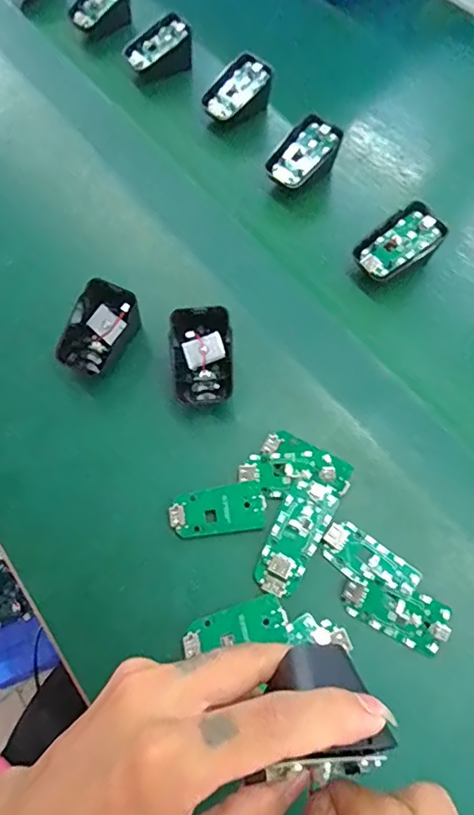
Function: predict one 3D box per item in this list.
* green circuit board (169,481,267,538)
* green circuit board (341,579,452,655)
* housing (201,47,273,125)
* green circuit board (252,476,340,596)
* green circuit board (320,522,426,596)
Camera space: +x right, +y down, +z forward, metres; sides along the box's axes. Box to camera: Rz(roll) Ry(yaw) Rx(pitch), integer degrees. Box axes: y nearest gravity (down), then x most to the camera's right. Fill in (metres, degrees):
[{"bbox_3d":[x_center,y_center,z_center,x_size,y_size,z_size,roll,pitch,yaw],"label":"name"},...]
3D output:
[{"bbox_3d":[-0.013,0.069,0.355,0.062,0.004,0.032,-8,71,1],"label":"green circuit board"},{"bbox_3d":[0.098,0.126,0.324,0.063,0.005,0.029,20,68,10],"label":"green circuit board"},{"bbox_3d":[-0.001,-0.311,0.524,0.070,0.043,0.044,-31,67,-13],"label":"housing"},{"bbox_3d":[0.038,0.084,0.344,0.031,0.006,0.077,27,69,13],"label":"green circuit board"},{"bbox_3d":[0.085,0.099,0.337,0.062,0.004,0.030,34,71,15],"label":"green circuit board"}]

